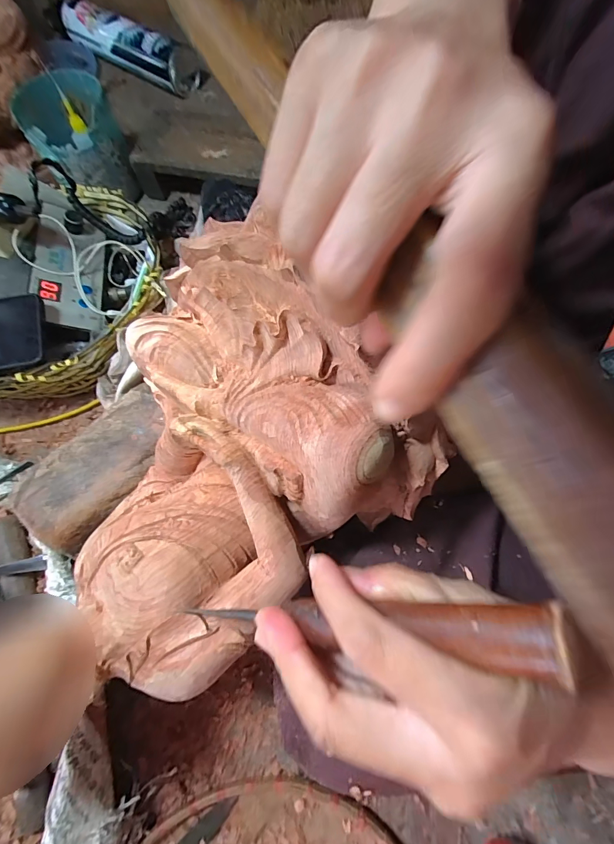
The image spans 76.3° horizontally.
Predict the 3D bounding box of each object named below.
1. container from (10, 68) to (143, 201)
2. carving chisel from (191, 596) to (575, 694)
[{"bbox_3d":[-0.284,-0.350,0.493,0.103,0.107,0.084,-30,70,-11],"label":"container"},{"bbox_3d":[0.010,0.086,0.166,0.172,0.023,0.019,-19,56,37],"label":"carving chisel"}]

